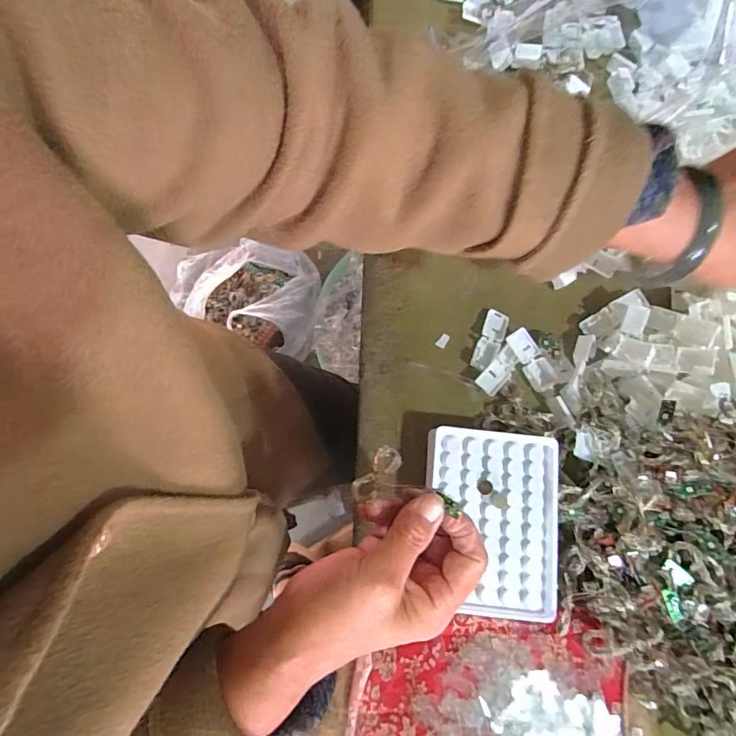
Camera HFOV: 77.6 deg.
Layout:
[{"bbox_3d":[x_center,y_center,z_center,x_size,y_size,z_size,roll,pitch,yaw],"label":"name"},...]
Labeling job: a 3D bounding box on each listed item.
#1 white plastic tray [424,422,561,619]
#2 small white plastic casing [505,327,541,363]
[{"bbox_3d":[0.093,0.114,0.344,0.095,0.015,0.129,5,76,1],"label":"white plastic tray"},{"bbox_3d":[0.133,-0.019,0.390,0.018,0.005,0.028,-35,79,-8],"label":"small white plastic casing"}]

